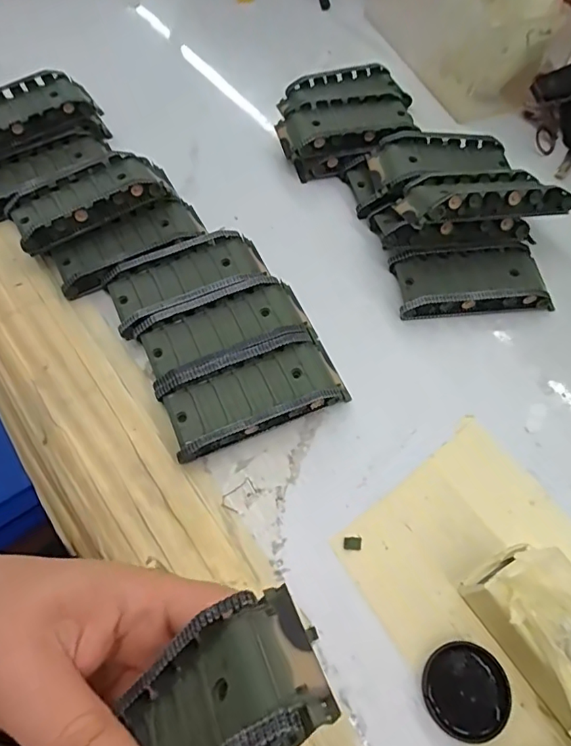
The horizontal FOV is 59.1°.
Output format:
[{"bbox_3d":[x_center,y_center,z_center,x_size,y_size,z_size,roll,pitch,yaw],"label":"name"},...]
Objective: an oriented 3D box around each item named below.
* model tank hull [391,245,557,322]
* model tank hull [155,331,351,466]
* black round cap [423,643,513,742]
[{"bbox_3d":[0.115,-0.057,0.315,0.091,0.021,0.041,-3,62,-2],"label":"model tank hull"},{"bbox_3d":[-0.016,0.011,0.273,0.095,0.020,0.043,-23,65,-13],"label":"model tank hull"},{"bbox_3d":[0.077,0.136,0.216,0.035,0.007,0.035,0,62,-1],"label":"black round cap"}]

